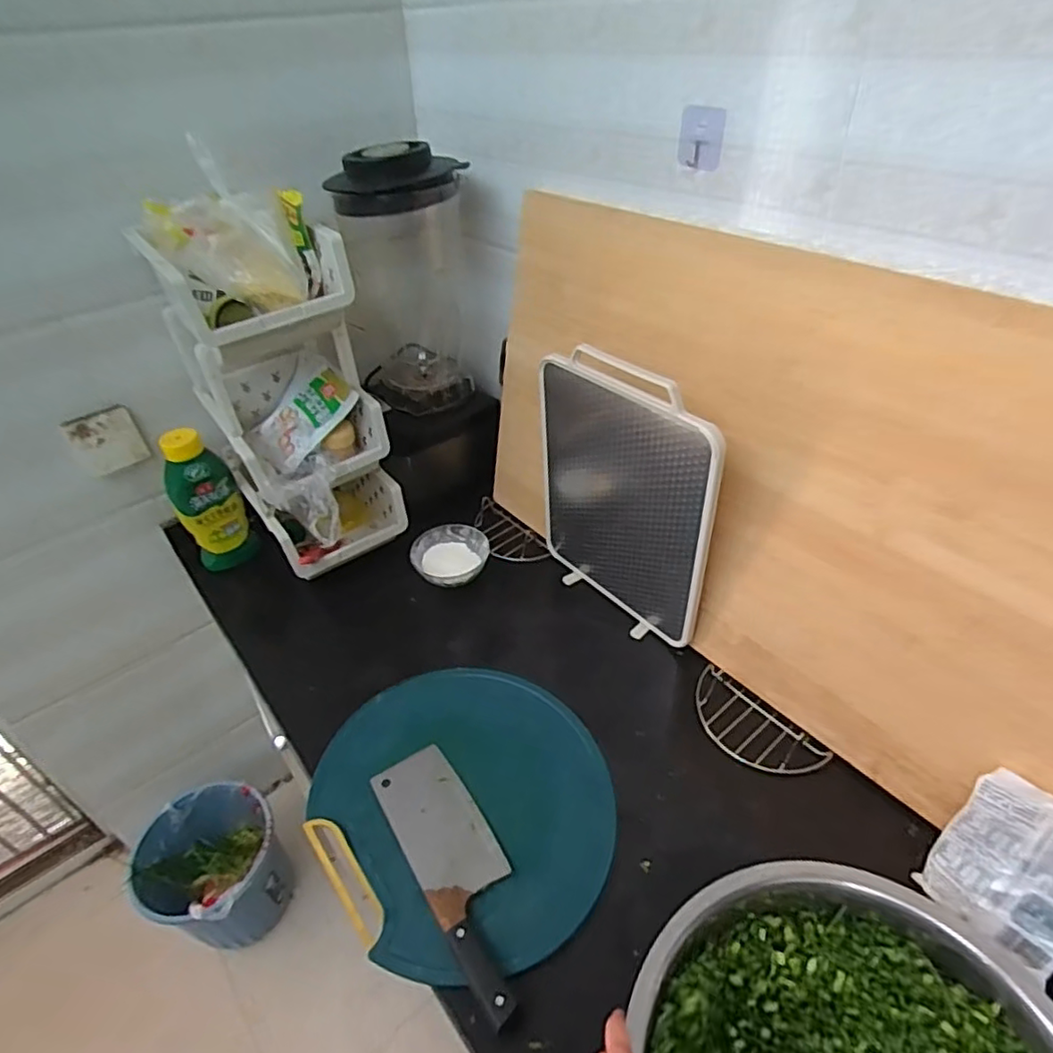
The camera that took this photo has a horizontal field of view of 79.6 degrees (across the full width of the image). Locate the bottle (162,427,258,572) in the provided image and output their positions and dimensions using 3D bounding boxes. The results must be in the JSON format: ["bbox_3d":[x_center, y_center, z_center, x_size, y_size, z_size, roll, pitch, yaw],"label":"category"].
[{"bbox_3d":[-0.510,-0.035,1.010,0.091,0.246,0.059,-9,40,-7],"label":"bottle"}]

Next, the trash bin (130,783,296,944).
[{"bbox_3d":[-0.615,0.721,1.302,0.237,0.283,0.248,15,43,20],"label":"trash bin"}]

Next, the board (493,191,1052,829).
[{"bbox_3d":[0.254,-0.054,0.739,0.027,0.494,0.864,-20,41,-36],"label":"board"}]

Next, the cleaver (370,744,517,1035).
[{"bbox_3d":[-0.072,0.353,0.668,0.087,0.013,0.284,-24,44,-23],"label":"cleaver"}]

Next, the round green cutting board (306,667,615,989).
[{"bbox_3d":[-0.074,0.305,0.721,0.308,0.031,0.349,-28,46,-26],"label":"round green cutting board"}]

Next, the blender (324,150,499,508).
[{"bbox_3d":[-0.172,-0.303,1.050,0.209,0.533,0.249,-16,42,-15],"label":"blender"}]

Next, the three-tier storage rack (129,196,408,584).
[{"bbox_3d":[-0.350,-0.181,0.932,0.203,0.517,0.319,-28,46,-27],"label":"three-tier storage rack"}]

